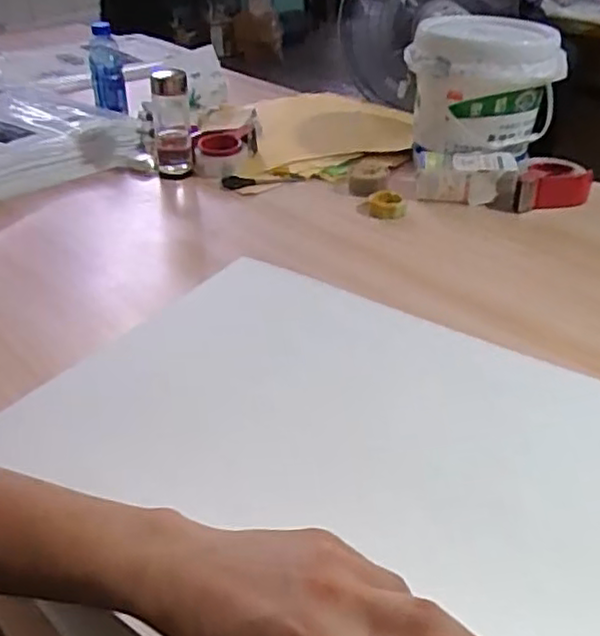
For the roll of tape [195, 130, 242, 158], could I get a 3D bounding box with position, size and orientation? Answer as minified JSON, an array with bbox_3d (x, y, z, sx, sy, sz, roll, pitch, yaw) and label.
[{"bbox_3d":[-0.161,-0.348,1.318,0.088,0.026,0.075,-1,63,-12],"label":"roll of tape"}]

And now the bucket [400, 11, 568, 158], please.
[{"bbox_3d":[0.345,-0.452,1.288,0.278,0.208,0.254,8,35,10],"label":"bucket"}]

